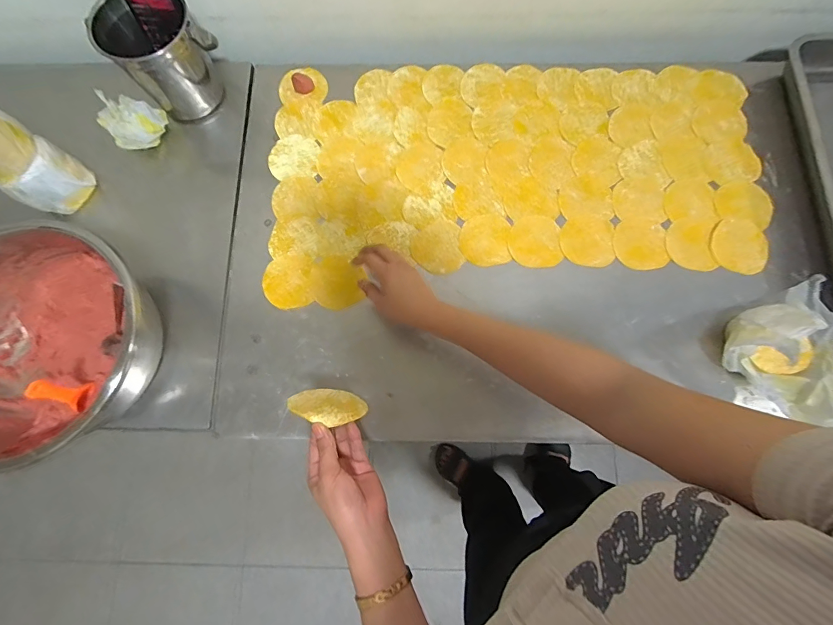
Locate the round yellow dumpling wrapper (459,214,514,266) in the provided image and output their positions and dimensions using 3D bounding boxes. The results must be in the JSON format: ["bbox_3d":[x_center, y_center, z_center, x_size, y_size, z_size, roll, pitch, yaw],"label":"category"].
[{"bbox_3d":[0.104,-0.111,0.604,0.075,0.004,0.078,0,78,1],"label":"round yellow dumpling wrapper"}]

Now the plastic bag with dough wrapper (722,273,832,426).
[{"bbox_3d":[0.497,0.039,0.504,0.186,0.099,0.128,-28,79,-5],"label":"plastic bag with dough wrapper"}]

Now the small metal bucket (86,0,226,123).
[{"bbox_3d":[-0.382,-0.390,0.611,0.127,0.157,0.118,0,78,1],"label":"small metal bucket"}]

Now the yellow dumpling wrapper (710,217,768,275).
[{"bbox_3d":[0.473,-0.096,0.581,0.081,0.007,0.083,0,78,1],"label":"yellow dumpling wrapper"}]

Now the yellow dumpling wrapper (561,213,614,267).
[{"bbox_3d":[0.255,-0.108,0.596,0.075,0.004,0.080,0,78,7],"label":"yellow dumpling wrapper"}]

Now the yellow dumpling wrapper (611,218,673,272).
[{"bbox_3d":[0.330,-0.101,0.588,0.077,0.006,0.076,0,78,1],"label":"yellow dumpling wrapper"}]

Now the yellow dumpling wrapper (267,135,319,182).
[{"bbox_3d":[-0.197,-0.250,0.639,0.079,0.004,0.073,-12,78,-1],"label":"yellow dumpling wrapper"}]

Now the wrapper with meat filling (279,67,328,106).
[{"bbox_3d":[-0.189,-0.379,0.659,0.079,0.017,0.061,-1,78,1],"label":"wrapper with meat filling"}]

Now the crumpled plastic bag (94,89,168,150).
[{"bbox_3d":[-0.440,-0.291,0.629,0.076,0.073,0.068,-7,78,0],"label":"crumpled plastic bag"}]

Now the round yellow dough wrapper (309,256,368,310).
[{"bbox_3d":[-0.116,-0.046,0.587,0.079,0.006,0.081,-1,76,3],"label":"round yellow dough wrapper"}]

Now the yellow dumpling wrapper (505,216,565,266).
[{"bbox_3d":[0.177,-0.108,0.598,0.079,0.004,0.082,0,78,1],"label":"yellow dumpling wrapper"}]

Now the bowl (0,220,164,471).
[{"bbox_3d":[-0.476,0.039,0.511,0.256,0.119,0.275,0,78,1],"label":"bowl"}]

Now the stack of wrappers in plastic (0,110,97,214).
[{"bbox_3d":[-0.570,-0.215,0.569,0.097,0.170,0.095,26,80,6],"label":"stack of wrappers in plastic"}]

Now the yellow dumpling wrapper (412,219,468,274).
[{"bbox_3d":[0.031,-0.100,0.603,0.076,0.004,0.083,0,78,1],"label":"yellow dumpling wrapper"}]

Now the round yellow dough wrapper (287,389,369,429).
[{"bbox_3d":[-0.101,0.105,0.452,0.082,0.071,0.009,2,103,-28],"label":"round yellow dough wrapper"}]

